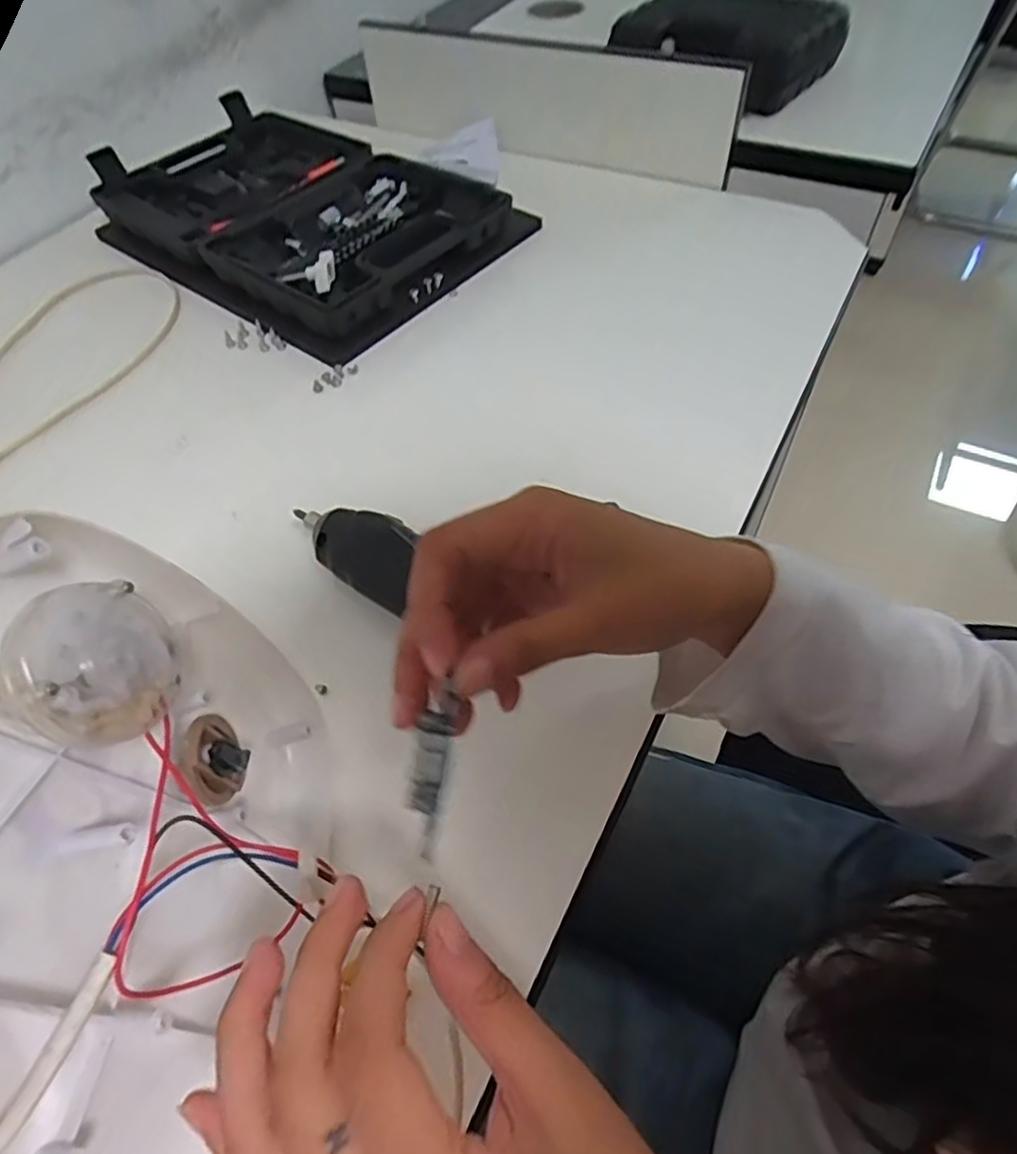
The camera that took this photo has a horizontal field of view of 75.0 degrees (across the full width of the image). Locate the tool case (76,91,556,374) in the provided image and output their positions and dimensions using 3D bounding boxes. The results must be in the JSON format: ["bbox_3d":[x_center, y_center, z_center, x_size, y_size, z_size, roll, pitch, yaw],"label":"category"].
[{"bbox_3d":[-0.188,-0.327,0.589,0.347,0.047,0.234,32,63,23],"label":"tool case"}]

